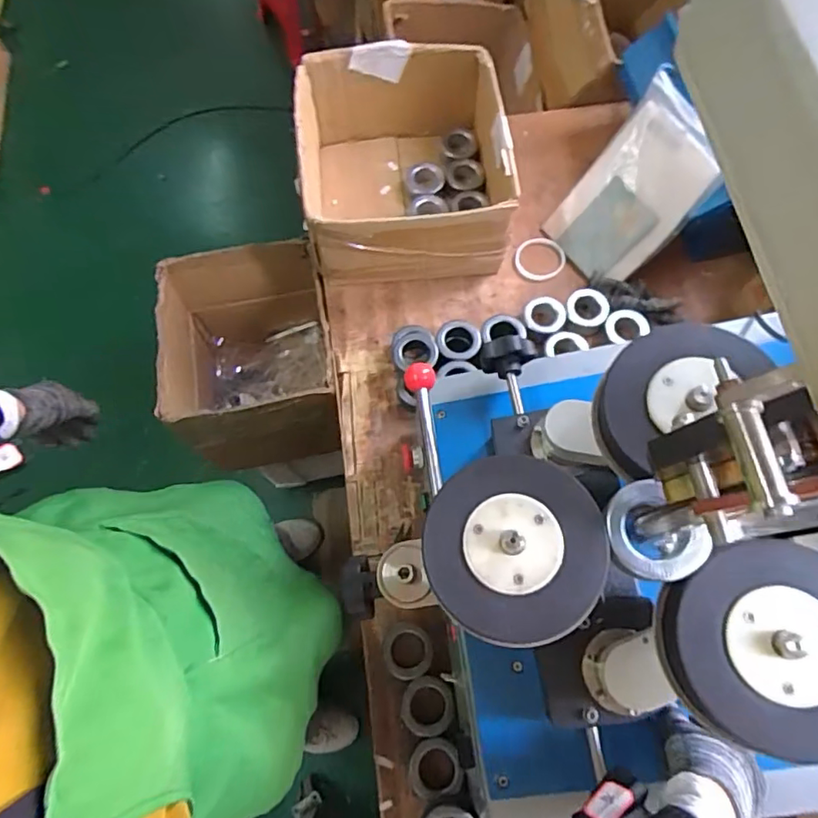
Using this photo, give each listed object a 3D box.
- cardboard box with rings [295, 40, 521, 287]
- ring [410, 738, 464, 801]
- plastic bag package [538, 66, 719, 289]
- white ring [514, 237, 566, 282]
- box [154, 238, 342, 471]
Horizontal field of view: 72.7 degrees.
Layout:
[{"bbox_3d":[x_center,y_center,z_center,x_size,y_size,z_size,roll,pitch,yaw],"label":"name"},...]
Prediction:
[{"bbox_3d":[-0.008,-0.399,0.932,0.323,0.175,0.335,-6,70,-1],"label":"cardboard box with rings"},{"bbox_3d":[0.032,0.449,0.694,0.074,0.022,0.064,-20,75,18],"label":"ring"},{"bbox_3d":[0.363,-0.350,0.898,0.028,0.282,0.189,-12,59,-48],"label":"plastic bag package"},{"bbox_3d":[0.229,-0.265,0.985,0.085,0.015,0.083,-1,77,3],"label":"white ring"},{"bbox_3d":[-0.292,-0.090,1.091,0.286,0.313,0.320,-10,70,-3],"label":"box"}]

